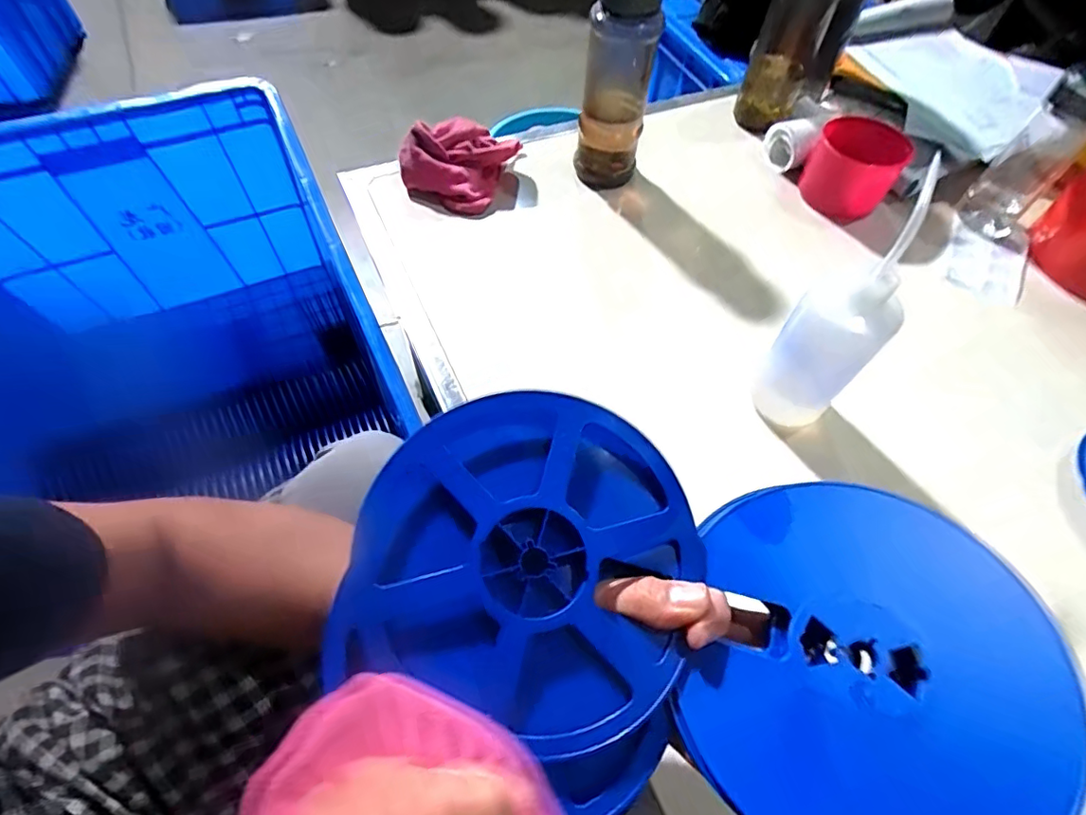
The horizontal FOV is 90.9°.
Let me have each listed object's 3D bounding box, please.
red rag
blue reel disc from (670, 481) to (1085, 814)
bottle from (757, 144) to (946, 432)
[{"bbox_3d":[-0.099,-0.305,0.650,0.109,0.062,0.114,26,60,14],"label":"red rag"},{"bbox_3d":[0.153,0.120,0.251,0.157,0.006,0.171,-5,57,7],"label":"blue reel disc"},{"bbox_3d":[0.240,-0.064,0.431,0.068,0.194,0.063,41,64,21],"label":"bottle"}]

